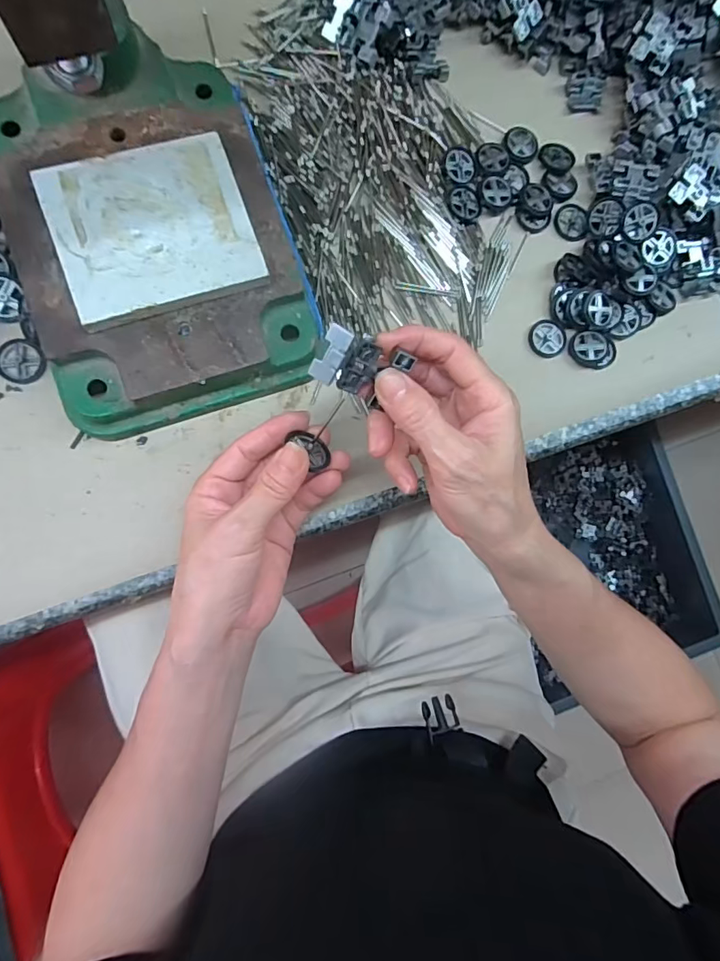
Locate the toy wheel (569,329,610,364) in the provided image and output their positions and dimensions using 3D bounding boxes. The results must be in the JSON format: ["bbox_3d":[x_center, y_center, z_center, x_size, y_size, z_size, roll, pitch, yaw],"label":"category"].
[{"bbox_3d":[0.168,-0.098,0.365,0.028,0.007,0.024,-10,85,-9],"label":"toy wheel"}]

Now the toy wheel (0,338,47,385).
[{"bbox_3d":[-0.213,-0.075,0.314,0.028,0.004,0.028,1,84,-8],"label":"toy wheel"}]

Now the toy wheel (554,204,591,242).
[{"bbox_3d":[0.161,-0.196,0.381,0.025,0.006,0.028,-3,84,-9],"label":"toy wheel"}]

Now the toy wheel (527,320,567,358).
[{"bbox_3d":[0.138,-0.104,0.369,0.026,0.006,0.027,1,84,-8],"label":"toy wheel"}]

